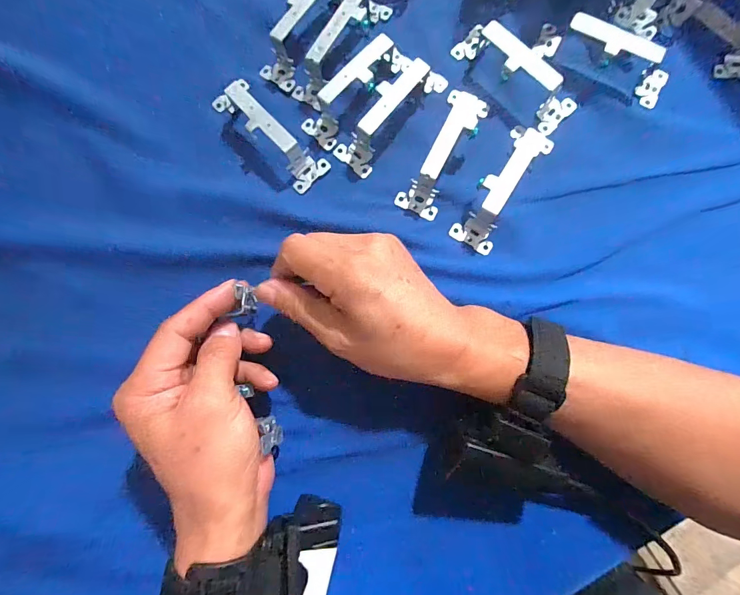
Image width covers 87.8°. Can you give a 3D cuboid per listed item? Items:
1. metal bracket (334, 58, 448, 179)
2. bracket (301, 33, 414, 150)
[{"bbox_3d":[0.016,-0.145,0.292,0.032,0.031,0.104,41,84,6],"label":"metal bracket"},{"bbox_3d":[-0.010,-0.165,0.294,0.030,0.033,0.100,43,85,6],"label":"bracket"}]

